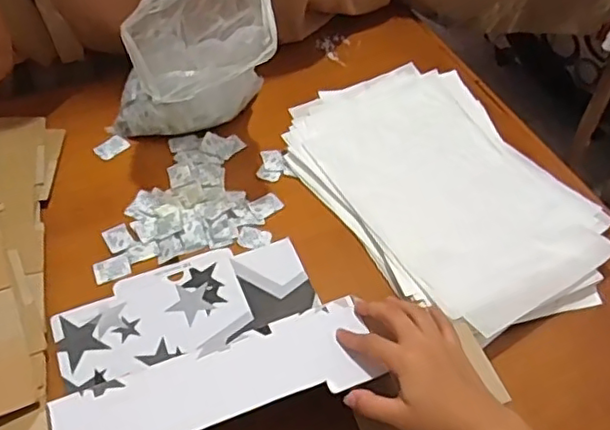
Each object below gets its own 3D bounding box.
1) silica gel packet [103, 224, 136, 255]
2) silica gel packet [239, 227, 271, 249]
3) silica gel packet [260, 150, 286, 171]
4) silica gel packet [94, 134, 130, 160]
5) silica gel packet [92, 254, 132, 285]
[{"bbox_3d":[-0.221,0.027,0.719,0.029,0.005,0.035,-27,58,-23],"label":"silica gel packet"},{"bbox_3d":[-0.059,0.028,0.728,0.038,0.005,0.028,7,51,2],"label":"silica gel packet"},{"bbox_3d":[-0.043,-0.072,0.803,0.026,0.006,0.037,-12,53,-13],"label":"silica gel packet"},{"bbox_3d":[-0.258,-0.091,0.811,0.032,0.004,0.043,35,57,22],"label":"silica gel packet"},{"bbox_3d":[-0.220,0.062,0.694,0.040,0.004,0.029,-21,56,-19],"label":"silica gel packet"}]

